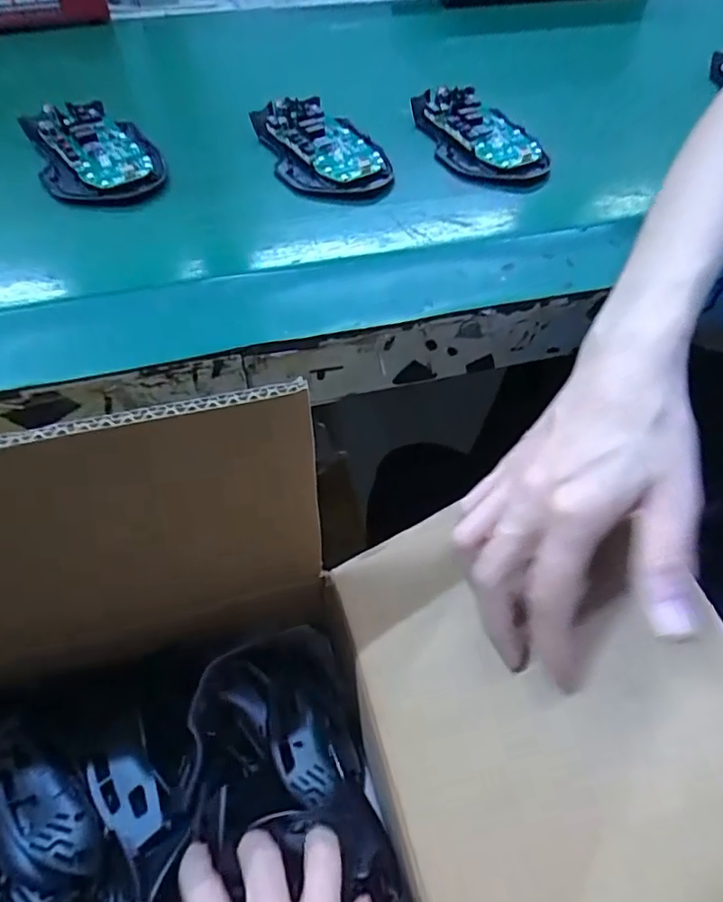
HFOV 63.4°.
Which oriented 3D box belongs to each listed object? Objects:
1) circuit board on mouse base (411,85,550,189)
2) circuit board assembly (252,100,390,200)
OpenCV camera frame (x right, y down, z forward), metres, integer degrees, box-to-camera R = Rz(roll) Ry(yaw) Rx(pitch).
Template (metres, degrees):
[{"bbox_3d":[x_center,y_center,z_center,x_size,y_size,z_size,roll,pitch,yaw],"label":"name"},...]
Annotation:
[{"bbox_3d":[0.082,-0.220,0.405,0.064,0.020,0.106,-16,57,-15],"label":"circuit board on mouse base"},{"bbox_3d":[-0.025,-0.200,0.388,0.067,0.023,0.105,-19,58,-17],"label":"circuit board assembly"}]

